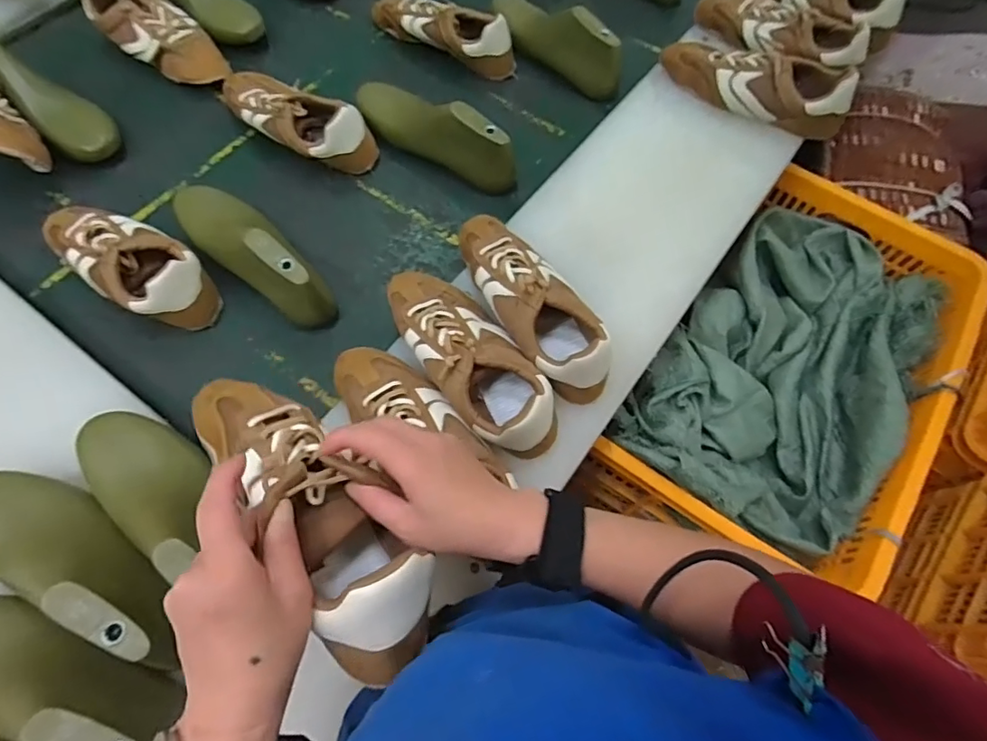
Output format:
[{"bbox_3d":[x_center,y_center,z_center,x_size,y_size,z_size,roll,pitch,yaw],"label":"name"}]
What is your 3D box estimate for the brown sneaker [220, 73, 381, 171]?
[{"bbox_3d":[-0.290,-0.356,0.754,0.258,0.076,0.085,29,68,10],"label":"brown sneaker"}]

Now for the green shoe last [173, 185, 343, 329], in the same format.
[{"bbox_3d":[-0.294,-0.143,0.645,0.076,0.086,0.241,-40,74,-18],"label":"green shoe last"}]

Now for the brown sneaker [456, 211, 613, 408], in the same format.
[{"bbox_3d":[0.043,-0.084,0.589,0.098,0.076,0.259,-24,70,-13],"label":"brown sneaker"}]

